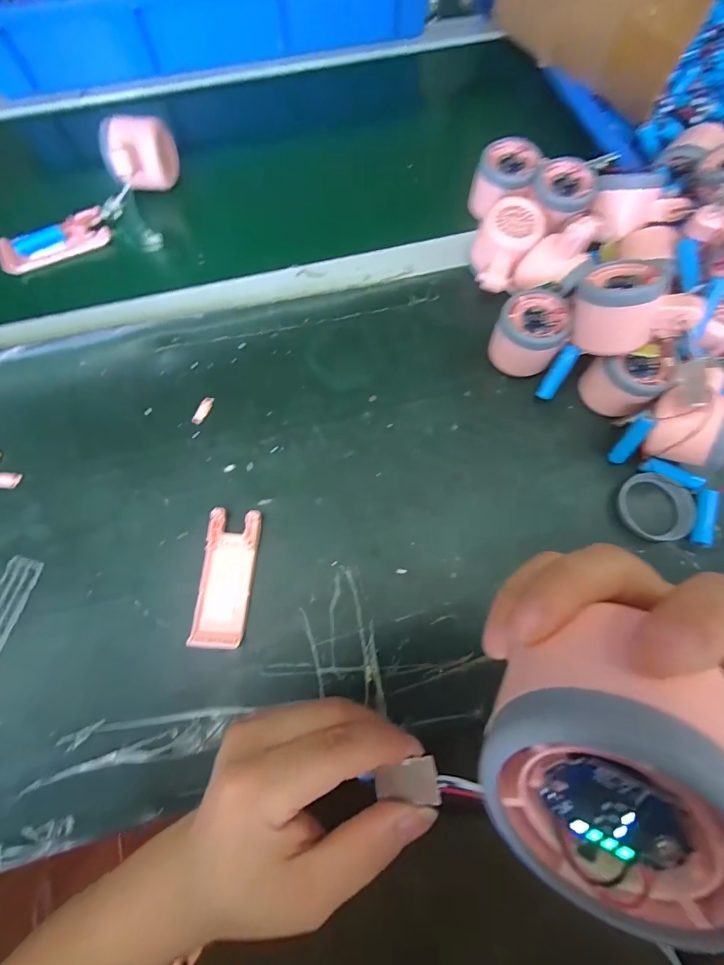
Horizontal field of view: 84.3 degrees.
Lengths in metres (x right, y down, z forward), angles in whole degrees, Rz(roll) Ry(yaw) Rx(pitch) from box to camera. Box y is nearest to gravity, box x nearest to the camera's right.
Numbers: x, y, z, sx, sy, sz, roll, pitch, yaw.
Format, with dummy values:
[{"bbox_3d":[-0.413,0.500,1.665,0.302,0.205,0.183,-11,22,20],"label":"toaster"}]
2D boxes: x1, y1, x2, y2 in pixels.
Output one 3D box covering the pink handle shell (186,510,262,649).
[{"bbox_3d":[-0.109,0.075,0.323,0.040,0.016,0.105,4,74,0],"label":"pink handle shell"}]

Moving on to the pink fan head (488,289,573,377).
[{"bbox_3d":[0.151,-0.136,0.364,0.059,0.053,0.064,0,74,-1],"label":"pink fan head"}]

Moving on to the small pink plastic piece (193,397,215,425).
[{"bbox_3d":[-0.147,-0.067,0.369,0.009,0.004,0.028,24,75,6],"label":"small pink plastic piece"}]

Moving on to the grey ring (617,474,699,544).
[{"bbox_3d":[0.250,0.022,0.342,0.060,0.013,0.056,0,74,-1],"label":"grey ring"}]

